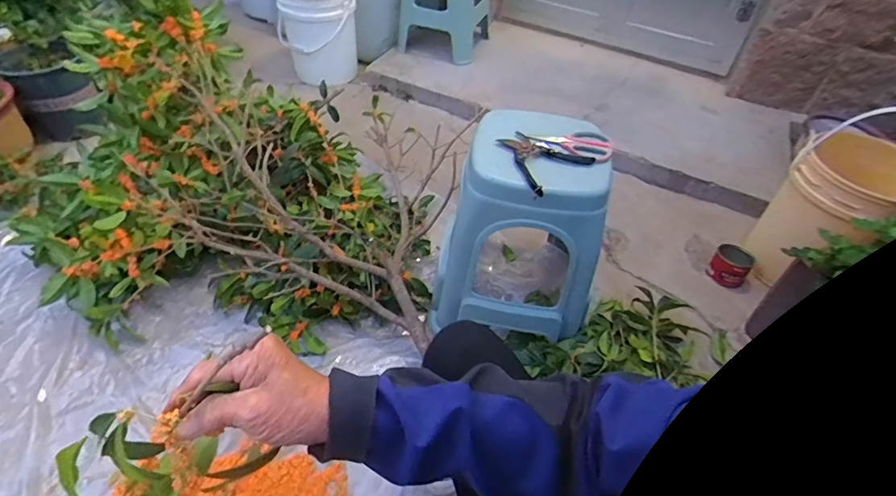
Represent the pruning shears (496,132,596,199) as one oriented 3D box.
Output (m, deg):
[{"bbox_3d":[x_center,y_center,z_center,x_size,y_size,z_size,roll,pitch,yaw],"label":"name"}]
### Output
[{"bbox_3d":[0.167,-0.173,0.893,0.159,0.012,0.154,-32,56,-30],"label":"pruning shears"}]

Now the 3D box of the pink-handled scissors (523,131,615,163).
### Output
[{"bbox_3d":[0.237,-0.207,0.910,0.163,0.014,0.080,16,47,10],"label":"pink-handled scissors"}]

